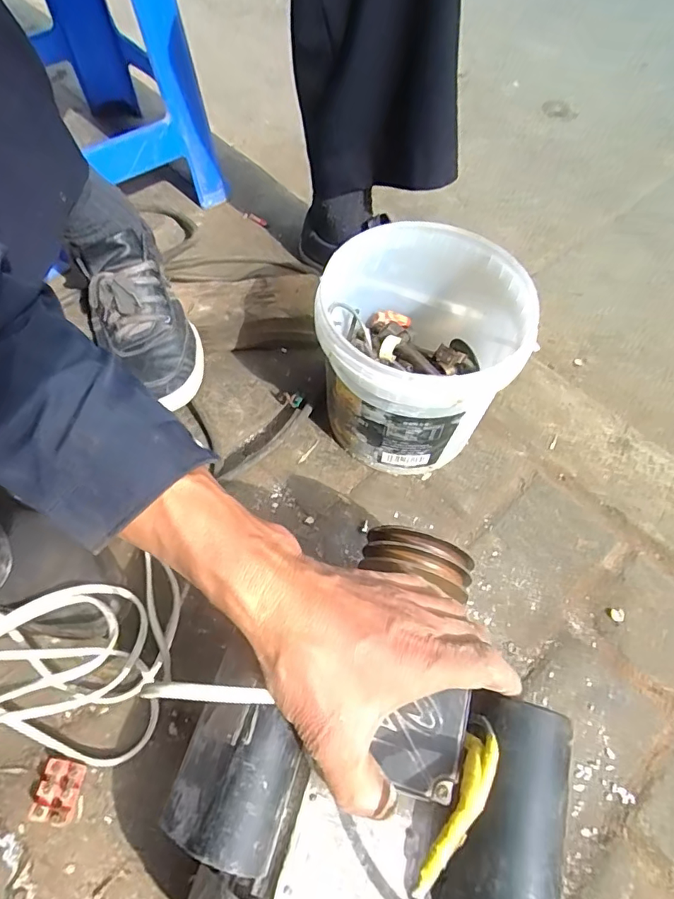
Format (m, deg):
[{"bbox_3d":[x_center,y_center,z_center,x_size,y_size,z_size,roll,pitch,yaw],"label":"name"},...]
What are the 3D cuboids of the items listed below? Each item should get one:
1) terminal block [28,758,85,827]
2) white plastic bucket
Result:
[{"bbox_3d":[-0.231,0.286,0.423,0.032,0.018,0.043,9,62,3],"label":"terminal block"},{"bbox_3d":[0.078,-0.099,0.540,0.190,0.193,0.210,-1,62,-3],"label":"white plastic bucket"}]

